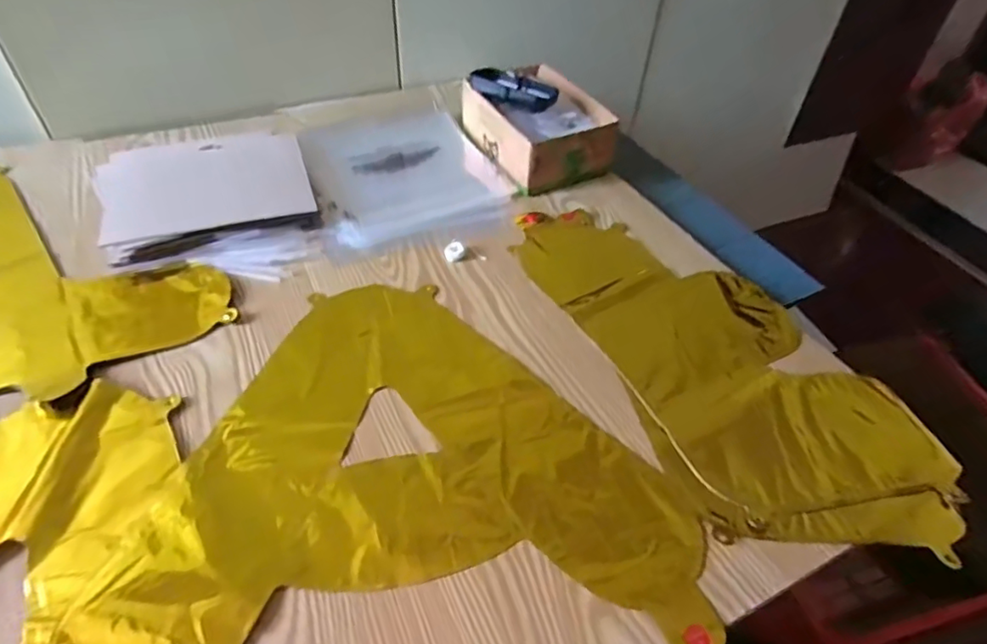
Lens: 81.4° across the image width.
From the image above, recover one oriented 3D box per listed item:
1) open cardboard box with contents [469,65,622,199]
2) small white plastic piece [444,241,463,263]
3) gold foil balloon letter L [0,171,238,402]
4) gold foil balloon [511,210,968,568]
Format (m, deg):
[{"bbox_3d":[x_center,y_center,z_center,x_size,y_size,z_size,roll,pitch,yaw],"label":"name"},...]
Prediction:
[{"bbox_3d":[0.055,-0.250,0.716,0.130,0.077,0.193,-19,50,-21],"label":"open cardboard box with contents"},{"bbox_3d":[-0.041,-0.072,0.594,0.019,0.013,0.019,2,46,-2],"label":"small white plastic piece"},{"bbox_3d":[-0.450,-0.069,0.566,0.235,0.006,0.400,-31,55,-29],"label":"gold foil balloon letter L"},{"bbox_3d":[0.191,0.010,0.521,0.211,0.012,0.421,-15,49,-17],"label":"gold foil balloon"}]

